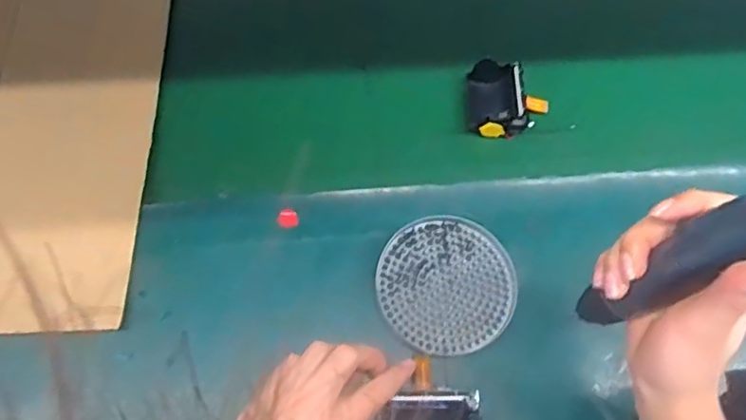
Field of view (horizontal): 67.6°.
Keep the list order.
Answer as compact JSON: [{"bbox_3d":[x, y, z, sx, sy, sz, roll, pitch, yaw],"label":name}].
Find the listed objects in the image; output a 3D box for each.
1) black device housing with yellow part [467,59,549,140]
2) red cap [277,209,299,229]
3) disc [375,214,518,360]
[{"bbox_3d":[0.132,-0.107,0.539,0.078,0.036,0.073,9,67,0],"label":"black device housing with yellow part"},{"bbox_3d":[-0.074,0.009,0.488,0.017,0.011,0.018,1,67,-3],"label":"red cap"},{"bbox_3d":[0.062,0.062,0.468,0.112,0.011,0.115,1,67,-3],"label":"disc"}]

